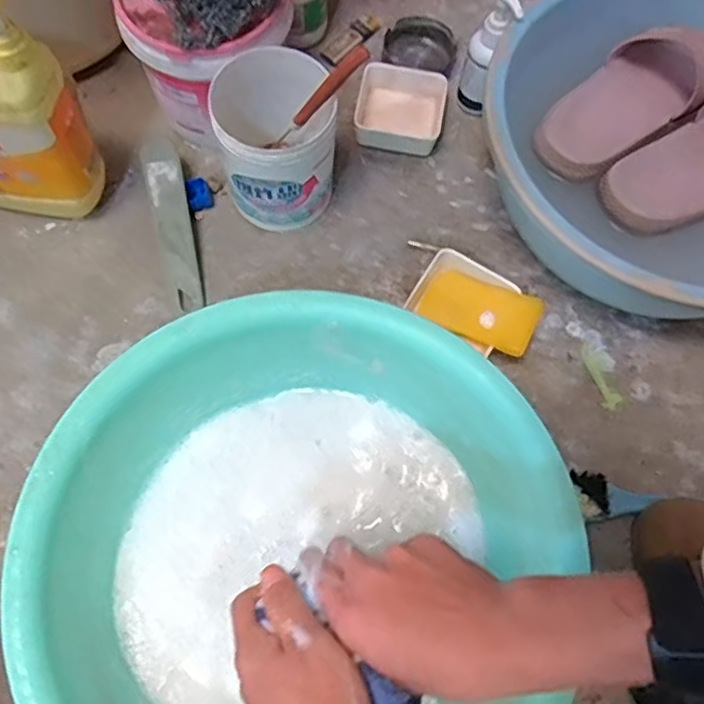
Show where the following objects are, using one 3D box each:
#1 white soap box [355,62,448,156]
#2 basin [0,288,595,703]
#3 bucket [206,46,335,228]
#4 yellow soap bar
[{"bbox_3d":[0.049,-0.251,0.695,0.091,0.028,0.092,11,69,2],"label":"white soap box"},{"bbox_3d":[-0.034,0.148,0.487,0.356,0.137,0.342,0,70,-1],"label":"basin"},{"bbox_3d":[-0.069,-0.190,0.619,0.102,0.137,0.109,0,70,-1],"label":"bucket"},{"bbox_3d":[0.115,-0.040,0.611,0.110,0.023,0.059,24,77,25],"label":"yellow soap bar"}]

